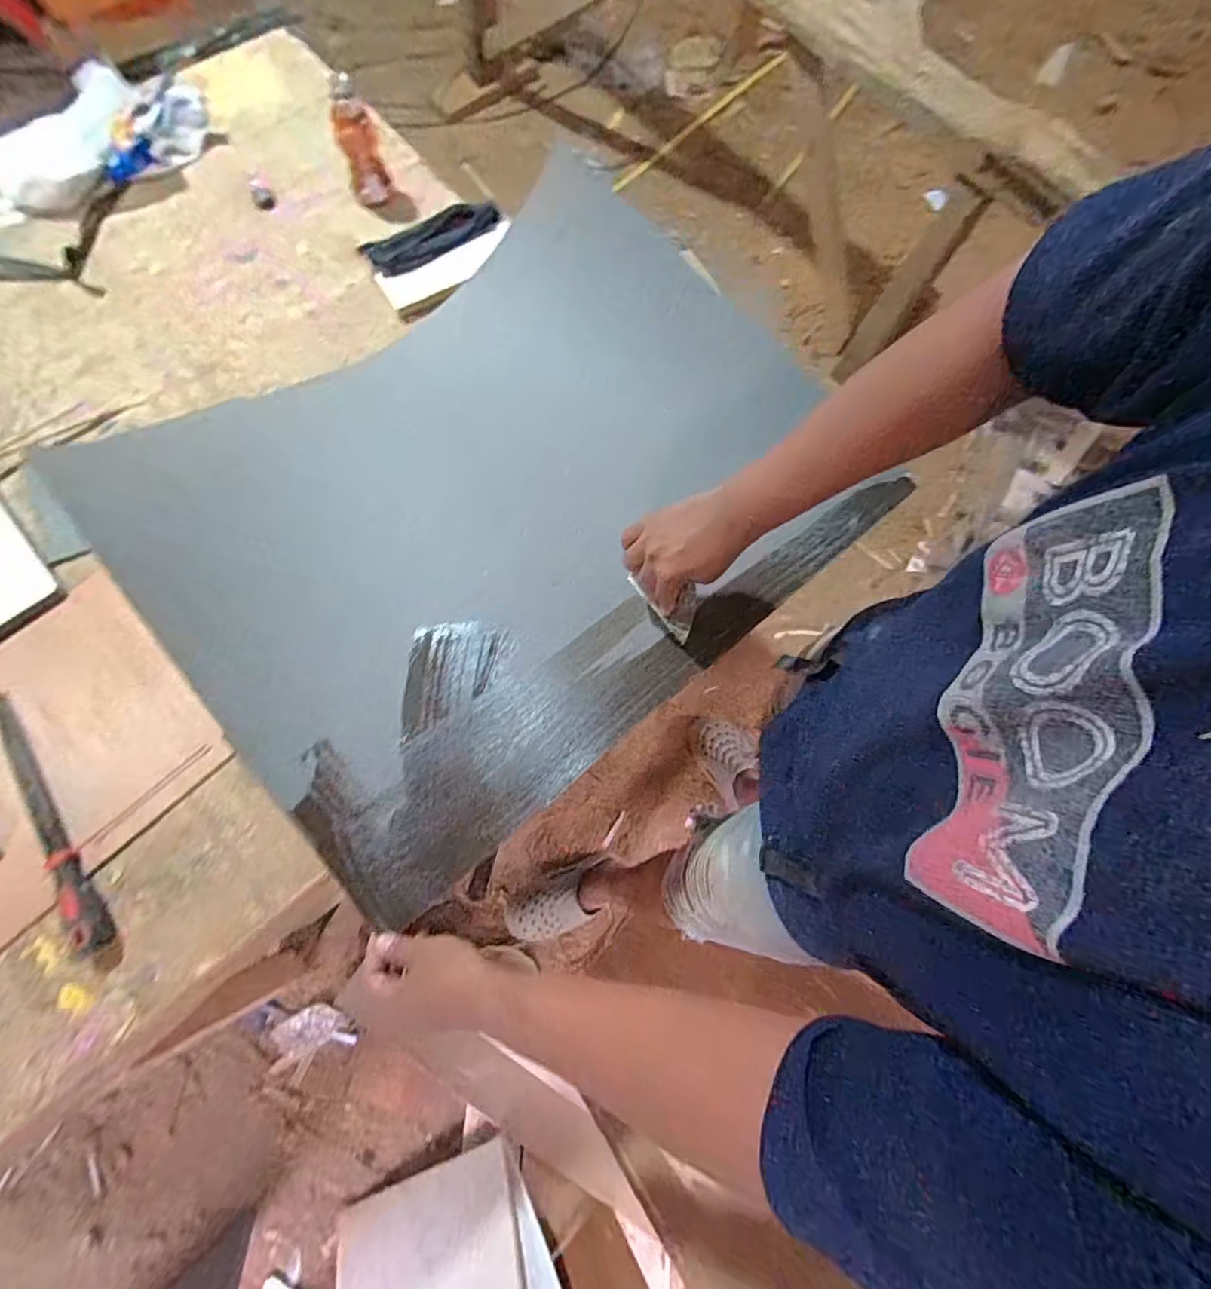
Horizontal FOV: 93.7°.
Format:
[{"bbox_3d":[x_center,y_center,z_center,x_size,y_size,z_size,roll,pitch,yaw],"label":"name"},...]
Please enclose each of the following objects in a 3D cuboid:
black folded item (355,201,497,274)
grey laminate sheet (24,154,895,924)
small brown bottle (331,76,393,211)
[{"bbox_3d":[-0.240,-0.578,0.806,0.196,0.028,0.059,-31,76,-10],"label":"black folded item"},{"bbox_3d":[-0.121,-0.177,0.655,0.739,0.108,0.609,-39,77,-12],"label":"grey laminate sheet"},{"bbox_3d":[-0.347,-0.698,0.798,0.058,0.135,0.048,-21,74,-8],"label":"small brown bottle"}]

